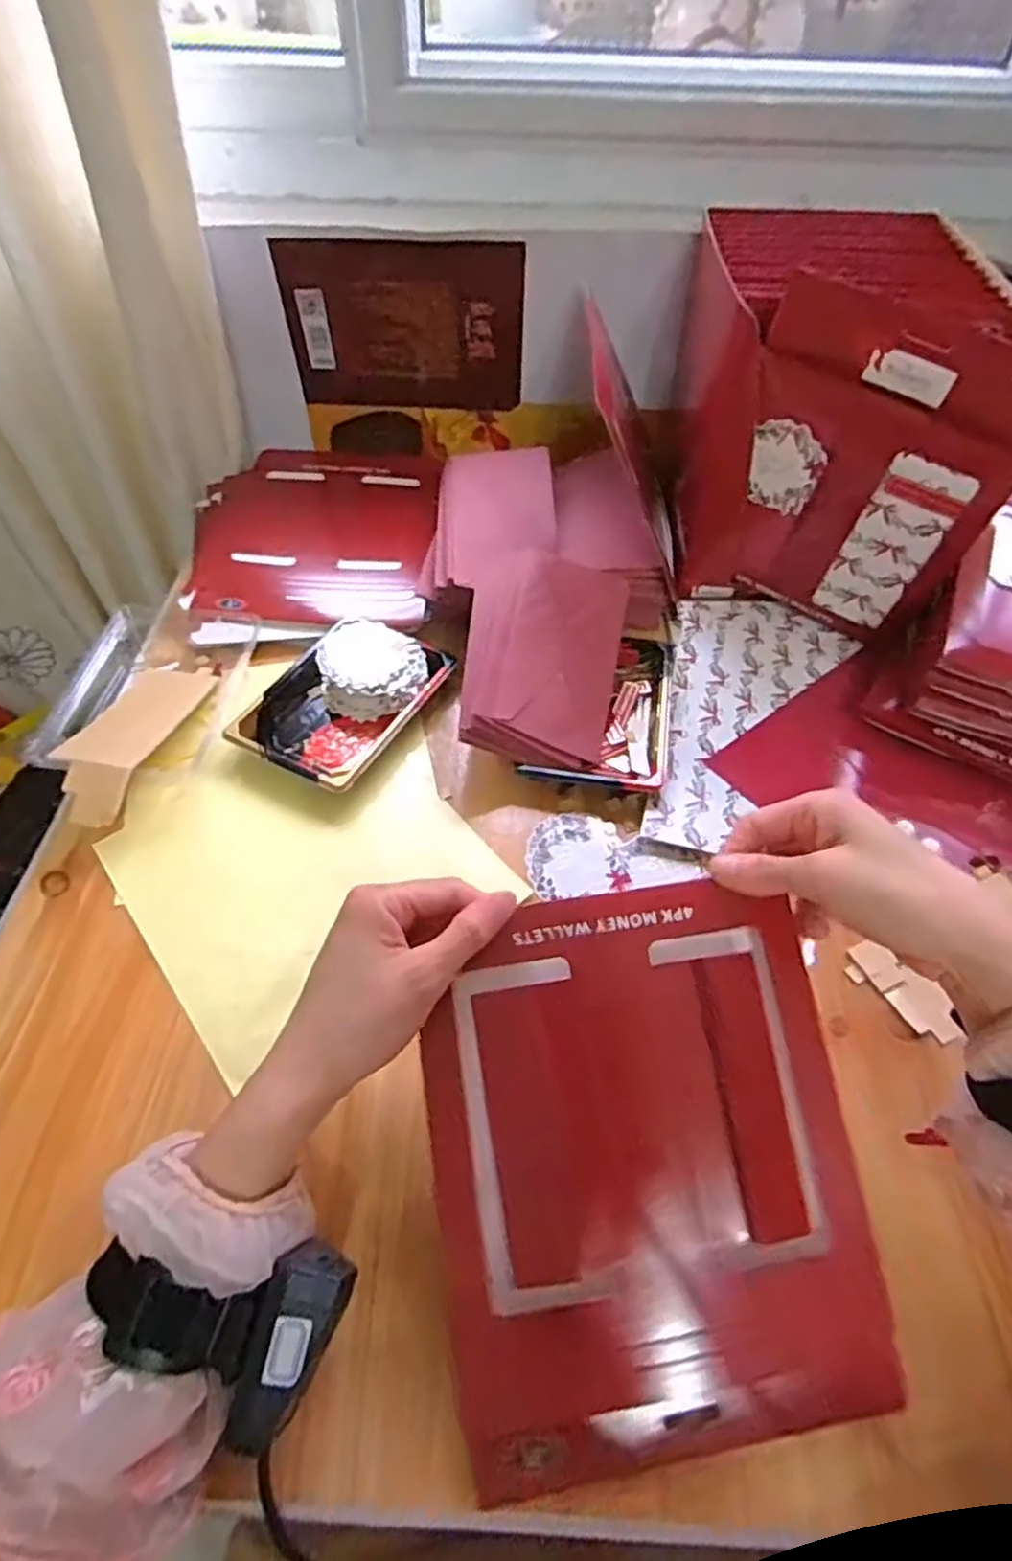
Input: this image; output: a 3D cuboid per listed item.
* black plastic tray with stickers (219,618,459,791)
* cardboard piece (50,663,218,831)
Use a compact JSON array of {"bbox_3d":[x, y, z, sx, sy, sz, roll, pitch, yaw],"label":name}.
[{"bbox_3d":[-0.127,-0.065,0.588,0.111,0.033,0.159,25,55,17],"label":"black plastic tray with stickers"},{"bbox_3d":[-0.282,-0.037,0.558,0.063,0.040,0.169,8,52,5],"label":"cardboard piece"}]

